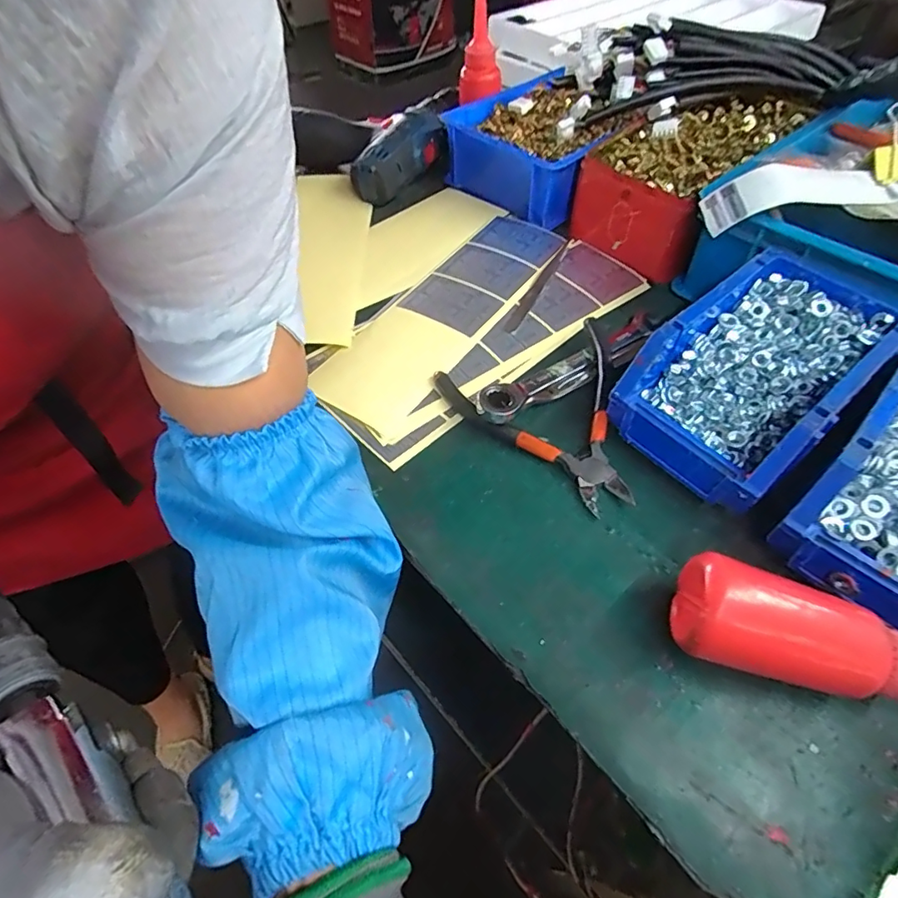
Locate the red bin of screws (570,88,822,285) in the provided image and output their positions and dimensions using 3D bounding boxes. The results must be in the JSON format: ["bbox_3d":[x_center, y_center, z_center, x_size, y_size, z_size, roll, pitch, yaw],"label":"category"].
[{"bbox_3d":[0.225,-0.262,0.492,0.119,0.068,0.234,37,62,26],"label":"red bin of screws"}]

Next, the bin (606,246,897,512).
[{"bbox_3d":[0.191,-0.047,0.332,0.160,0.072,0.101,-36,63,-22],"label":"bin"}]

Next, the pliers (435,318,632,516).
[{"bbox_3d":[0.069,-0.019,0.347,0.122,0.020,0.135,-14,57,-11],"label":"pliers"}]

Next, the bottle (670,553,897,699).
[{"bbox_3d":[0.194,0.092,0.244,0.169,0.047,0.046,10,54,10],"label":"bottle"}]

